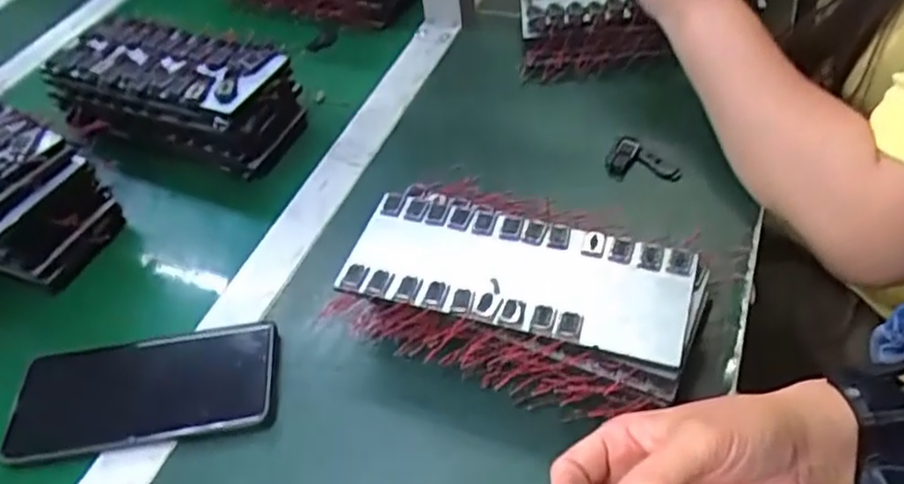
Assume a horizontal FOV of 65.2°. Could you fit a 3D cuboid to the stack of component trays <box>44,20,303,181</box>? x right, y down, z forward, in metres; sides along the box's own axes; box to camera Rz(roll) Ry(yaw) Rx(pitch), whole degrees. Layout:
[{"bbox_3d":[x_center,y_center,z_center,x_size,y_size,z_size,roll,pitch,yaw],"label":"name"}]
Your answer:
[{"bbox_3d":[-0.235,-0.125,0.610,0.194,0.085,0.088,12,51,16],"label":"stack of component trays"}]

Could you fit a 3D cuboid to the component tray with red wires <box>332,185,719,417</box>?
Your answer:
[{"bbox_3d":[0.042,0.033,0.437,0.203,0.056,0.117,15,52,18],"label":"component tray with red wires"}]

